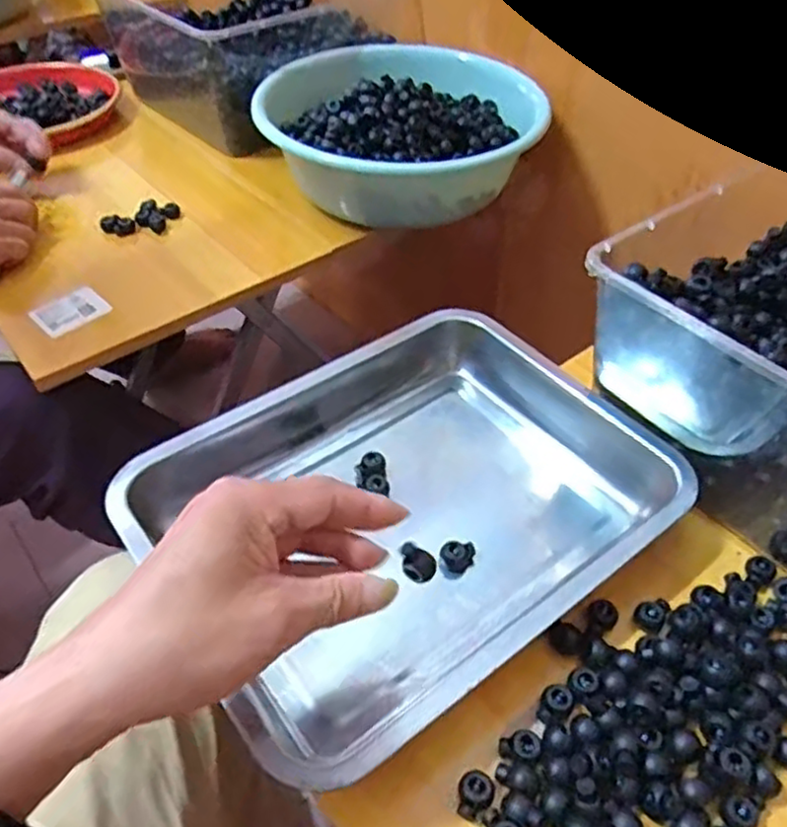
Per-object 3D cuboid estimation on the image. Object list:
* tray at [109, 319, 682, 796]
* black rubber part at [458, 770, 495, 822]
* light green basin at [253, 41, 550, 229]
[{"bbox_3d":[0.015,0.058,0.464,0.312,0.061,0.243,-30,53,-25],"label":"tray"},{"bbox_3d":[0.041,0.193,0.353,0.017,0.013,0.022,16,48,16],"label":"black rubber part"},{"bbox_3d":[0.016,-0.311,0.760,0.269,0.090,0.254,0,46,0],"label":"light green basin"}]

